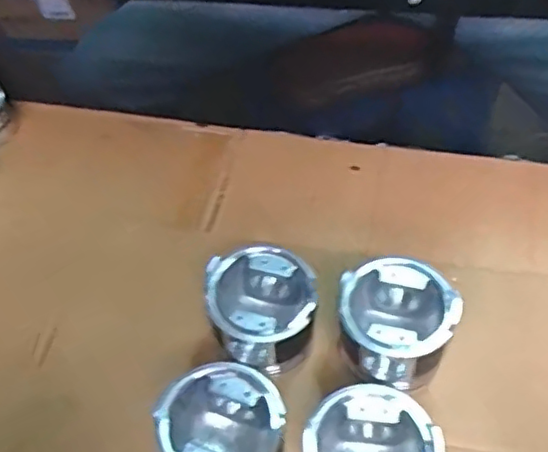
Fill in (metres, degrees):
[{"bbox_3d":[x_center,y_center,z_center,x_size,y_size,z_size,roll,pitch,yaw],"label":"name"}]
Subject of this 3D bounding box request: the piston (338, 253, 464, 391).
[{"bbox_3d":[0.113,0.098,0.572,0.103,0.103,0.098,-2,55,3],"label":"piston"}]

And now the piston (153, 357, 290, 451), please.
[{"bbox_3d":[-0.036,0.178,0.517,0.100,0.104,0.097,-2,55,3],"label":"piston"}]

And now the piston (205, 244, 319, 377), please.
[{"bbox_3d":[-0.008,0.087,0.585,0.099,0.107,0.096,-5,55,2],"label":"piston"}]

